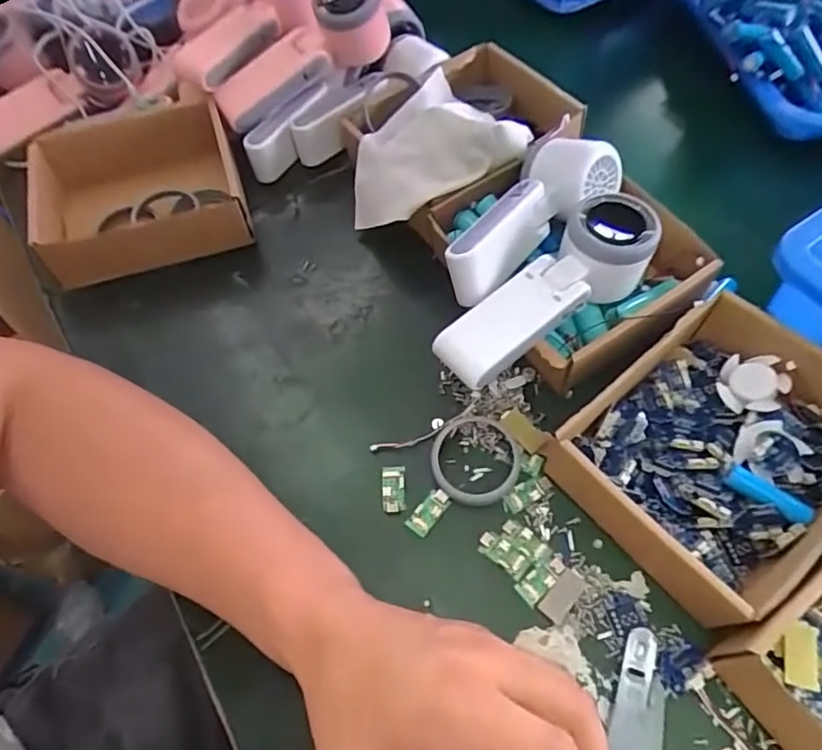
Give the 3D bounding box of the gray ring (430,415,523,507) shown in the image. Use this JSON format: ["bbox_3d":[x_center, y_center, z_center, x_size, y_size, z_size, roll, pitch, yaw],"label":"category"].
[{"bbox_3d":[0.043,0.055,0.377,0.058,0.012,0.058,-1,60,2],"label":"gray ring"}]

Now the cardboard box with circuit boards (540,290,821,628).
[{"bbox_3d":[0.190,0.048,0.353,0.178,0.052,0.137,-35,64,-16],"label":"cardboard box with circuit boards"}]

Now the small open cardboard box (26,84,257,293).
[{"bbox_3d":[-0.237,-0.157,0.486,0.174,0.054,0.159,-16,61,-7],"label":"small open cardboard box"}]

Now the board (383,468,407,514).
[{"bbox_3d":[-0.011,0.075,0.373,0.015,0.004,0.030,-3,60,1],"label":"board"}]

